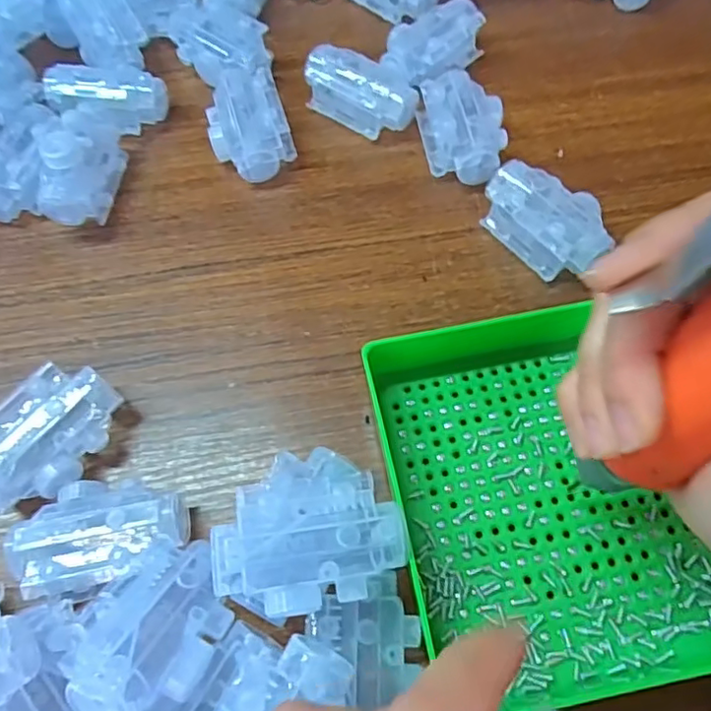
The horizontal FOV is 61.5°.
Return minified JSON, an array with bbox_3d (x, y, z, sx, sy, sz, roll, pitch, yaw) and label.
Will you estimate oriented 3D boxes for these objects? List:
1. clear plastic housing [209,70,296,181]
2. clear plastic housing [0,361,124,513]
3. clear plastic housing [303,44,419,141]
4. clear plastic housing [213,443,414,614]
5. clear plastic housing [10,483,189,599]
[{"bbox_3d":[-0.063,-0.135,0.352,0.045,0.029,0.063,-15,64,-5],"label":"clear plastic housing"},{"bbox_3d":[-0.139,0.038,0.271,0.044,0.028,0.067,40,72,20],"label":"clear plastic housing"},{"bbox_3d":[0.003,-0.159,0.362,0.066,0.029,0.037,30,68,16],"label":"clear plastic housing"},{"bbox_3d":[-0.017,0.063,0.218,0.066,0.021,0.051,-10,64,-2],"label":"clear plastic housing"},{"bbox_3d":[-0.105,0.075,0.251,0.065,0.031,0.046,-7,63,-1],"label":"clear plastic housing"}]

